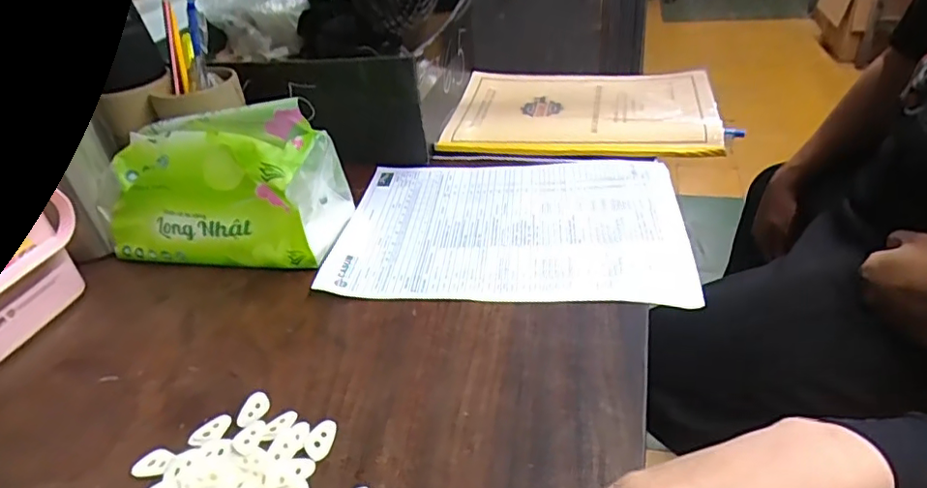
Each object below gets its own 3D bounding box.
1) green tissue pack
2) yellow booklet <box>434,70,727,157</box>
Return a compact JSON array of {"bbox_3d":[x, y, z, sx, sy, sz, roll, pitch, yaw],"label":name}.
[{"bbox_3d":[-0.212,-0.049,0.495,0.195,0.116,0.089,0,36,9],"label":"green tissue pack"},{"bbox_3d":[0.140,-0.166,0.685,0.314,0.025,0.239,2,37,13],"label":"yellow booklet"}]

